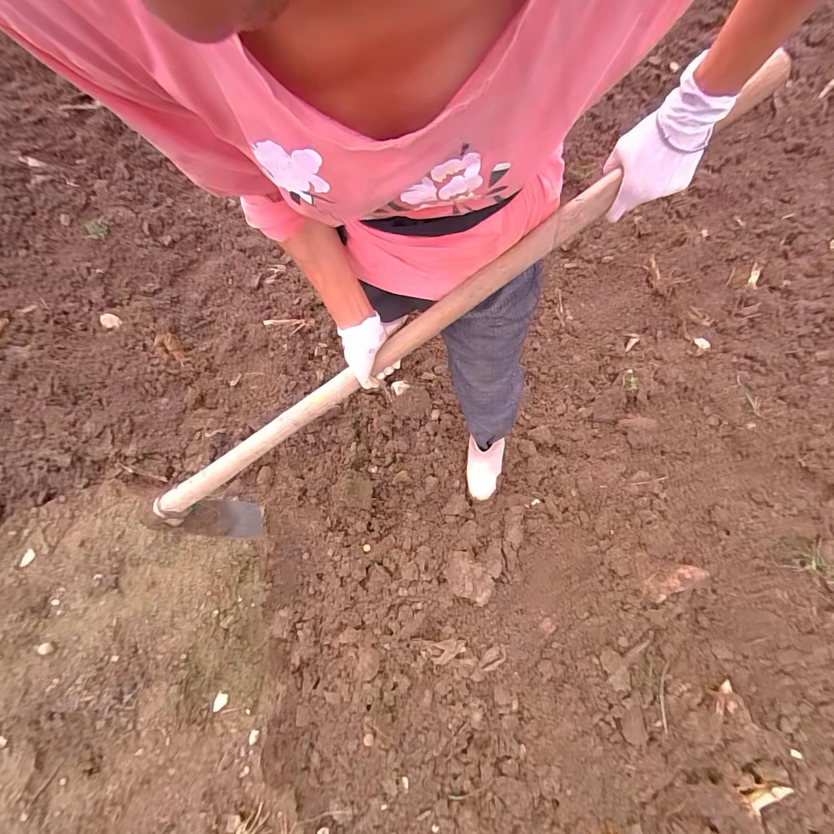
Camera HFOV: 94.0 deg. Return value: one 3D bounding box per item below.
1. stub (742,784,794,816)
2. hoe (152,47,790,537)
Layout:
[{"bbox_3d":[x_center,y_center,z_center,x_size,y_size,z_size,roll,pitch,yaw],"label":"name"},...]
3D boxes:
[{"bbox_3d":[0.762,0.835,0.854,0.107,0.036,0.034,-13,72,-4],"label":"stub"},{"bbox_3d":[-0.052,-0.057,0.638,1.141,0.242,0.087,-35,72,25],"label":"hoe"}]

